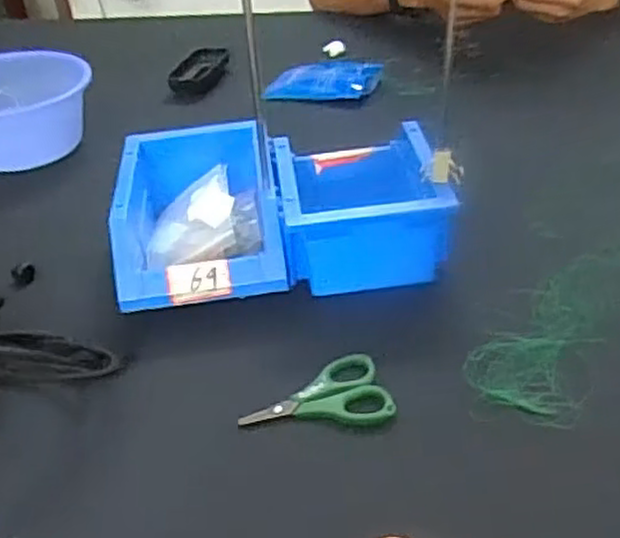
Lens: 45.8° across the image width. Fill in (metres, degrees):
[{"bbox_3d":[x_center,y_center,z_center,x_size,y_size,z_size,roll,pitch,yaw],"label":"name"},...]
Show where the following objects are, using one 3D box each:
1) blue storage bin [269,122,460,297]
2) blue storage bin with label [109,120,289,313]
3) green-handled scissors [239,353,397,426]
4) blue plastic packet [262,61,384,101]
[{"bbox_3d":[0.036,-0.055,0.620,0.126,0.086,0.167,-8,37,-5],"label":"blue storage bin"},{"bbox_3d":[-0.089,-0.039,0.606,0.123,0.079,0.181,-8,37,-4],"label":"blue storage bin with label"},{"bbox_3d":[0.003,0.088,0.481,0.094,0.017,0.059,-12,37,-9],"label":"green-handled scissors"},{"bbox_3d":[0.018,-0.237,0.909,0.128,0.011,0.099,7,38,16],"label":"blue plastic packet"}]

